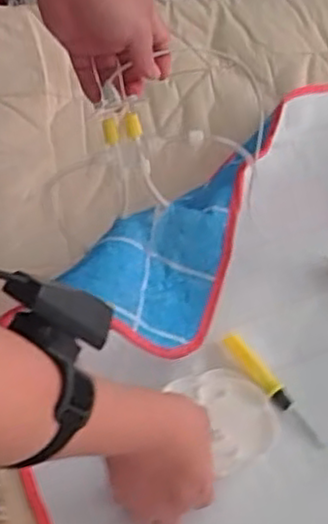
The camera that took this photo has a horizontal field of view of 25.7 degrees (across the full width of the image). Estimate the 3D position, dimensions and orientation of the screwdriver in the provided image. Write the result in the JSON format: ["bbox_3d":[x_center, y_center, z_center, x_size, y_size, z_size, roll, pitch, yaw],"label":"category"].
[{"bbox_3d":[0.102,0.121,0.686,0.020,0.021,0.132,-29,56,-23],"label":"screwdriver"}]

